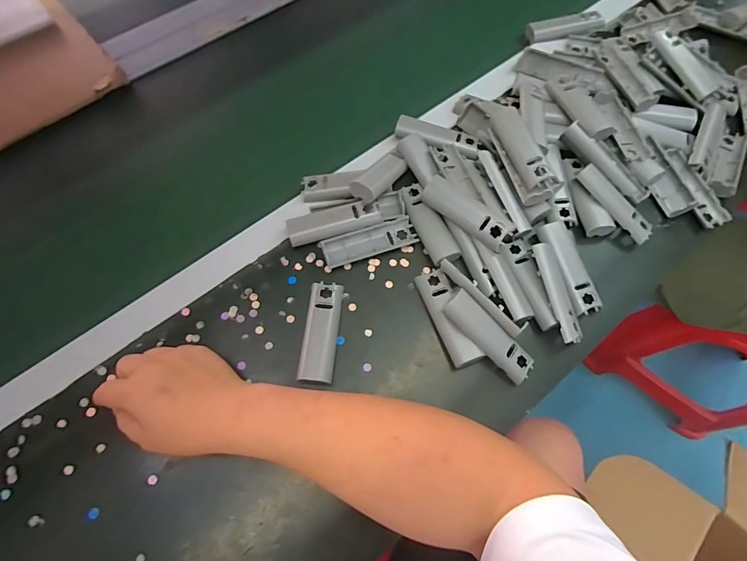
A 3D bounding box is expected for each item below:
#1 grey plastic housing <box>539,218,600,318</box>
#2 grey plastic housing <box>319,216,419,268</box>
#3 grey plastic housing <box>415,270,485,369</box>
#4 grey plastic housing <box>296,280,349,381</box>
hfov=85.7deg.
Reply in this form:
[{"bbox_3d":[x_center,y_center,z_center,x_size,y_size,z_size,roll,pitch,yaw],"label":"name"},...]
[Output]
[{"bbox_3d":[0.209,-0.016,0.432,0.035,0.017,0.104,-10,68,-5],"label":"grey plastic housing"},{"bbox_3d":[-0.005,-0.041,0.442,0.103,0.013,0.030,-19,69,-9],"label":"grey plastic housing"},{"bbox_3d":[0.078,0.036,0.411,0.033,0.021,0.102,-18,69,-8],"label":"grey plastic housing"},{"bbox_3d":[-0.052,0.051,0.407,0.033,0.014,0.101,5,68,1],"label":"grey plastic housing"}]

